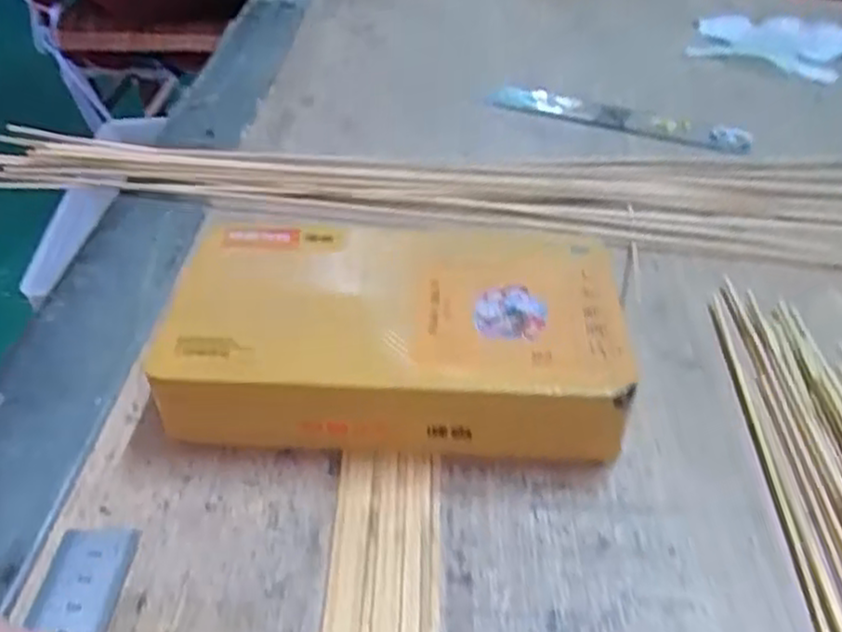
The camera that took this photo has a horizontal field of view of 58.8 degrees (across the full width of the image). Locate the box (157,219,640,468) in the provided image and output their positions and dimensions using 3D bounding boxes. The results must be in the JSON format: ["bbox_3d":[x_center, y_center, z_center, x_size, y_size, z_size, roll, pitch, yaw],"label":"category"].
[{"bbox_3d":[-0.012,0.007,0.320,0.188,0.041,0.107,2,40,4],"label":"box"}]

